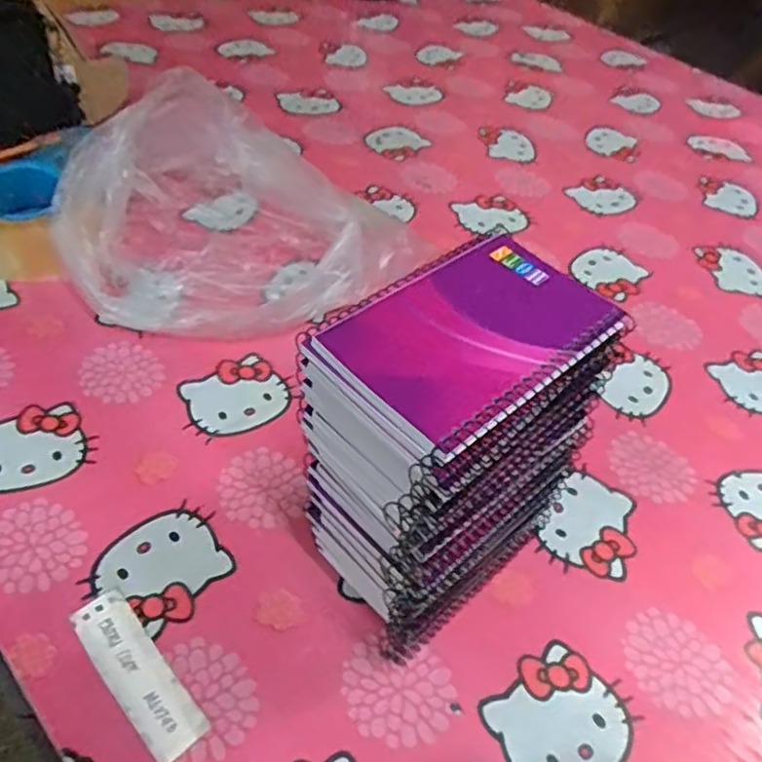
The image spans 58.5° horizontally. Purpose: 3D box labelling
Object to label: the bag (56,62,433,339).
[{"bbox_3d":[-0.136,-0.170,0.625,0.289,0.116,0.252,-13,50,-18],"label":"bag"}]

